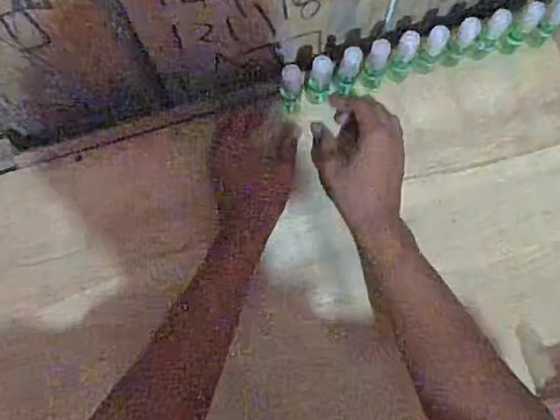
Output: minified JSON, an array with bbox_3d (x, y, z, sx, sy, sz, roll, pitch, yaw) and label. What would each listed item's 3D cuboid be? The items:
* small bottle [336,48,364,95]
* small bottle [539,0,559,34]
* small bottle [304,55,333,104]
[{"bbox_3d":[0.068,-0.136,0.588,0.020,0.067,0.016,9,70,-1],"label":"small bottle"},{"bbox_3d":[0.276,-0.194,0.599,0.021,0.064,0.020,40,83,7],"label":"small bottle"},{"bbox_3d":[0.038,-0.127,0.590,0.024,0.059,0.030,6,80,1],"label":"small bottle"}]

